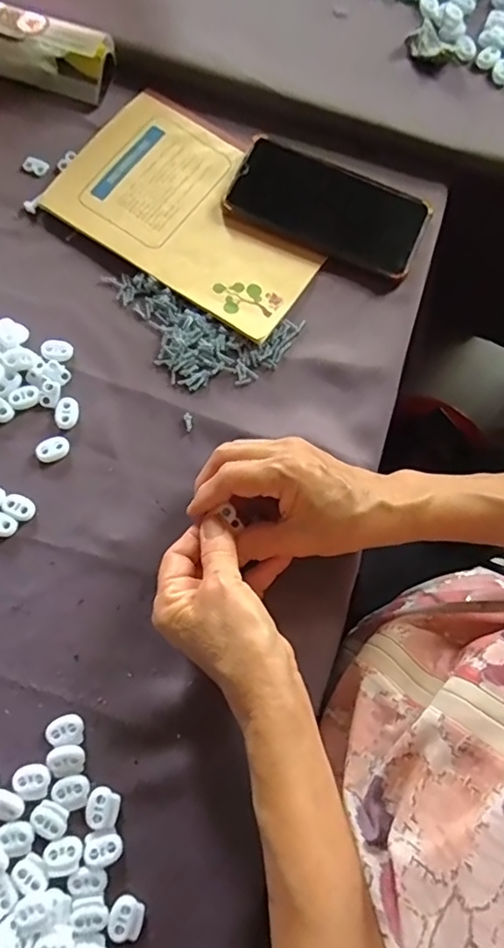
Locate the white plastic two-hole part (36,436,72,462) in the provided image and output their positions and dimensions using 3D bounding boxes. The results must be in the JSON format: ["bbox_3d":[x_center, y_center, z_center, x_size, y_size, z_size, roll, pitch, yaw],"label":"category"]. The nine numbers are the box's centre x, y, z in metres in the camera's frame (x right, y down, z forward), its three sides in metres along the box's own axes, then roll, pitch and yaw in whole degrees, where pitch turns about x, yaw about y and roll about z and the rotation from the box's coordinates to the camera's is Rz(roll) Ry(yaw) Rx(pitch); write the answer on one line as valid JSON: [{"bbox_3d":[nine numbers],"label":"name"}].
[{"bbox_3d":[-0.138,-0.018,0.383,0.022,0.004,0.016,-24,78,-7],"label":"white plastic two-hole part"}]

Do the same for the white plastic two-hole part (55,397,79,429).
[{"bbox_3d":[-0.130,-0.043,0.390,0.014,0.004,0.023,4,76,0],"label":"white plastic two-hole part"}]

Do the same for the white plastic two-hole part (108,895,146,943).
[{"bbox_3d":[-0.072,0.255,0.317,0.019,0.007,0.020,6,76,0],"label":"white plastic two-hole part"}]

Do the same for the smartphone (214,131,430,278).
[{"bbox_3d":[0.060,-0.209,0.424,0.149,0.011,0.076,23,77,4],"label":"smartphone"}]

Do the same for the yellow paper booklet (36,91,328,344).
[{"bbox_3d":[-0.043,-0.205,0.428,0.207,0.007,0.132,34,78,7],"label":"yellow paper booklet"}]

